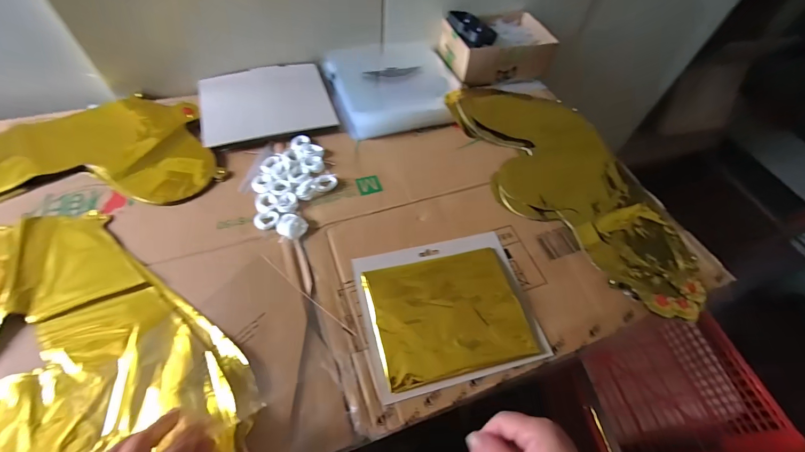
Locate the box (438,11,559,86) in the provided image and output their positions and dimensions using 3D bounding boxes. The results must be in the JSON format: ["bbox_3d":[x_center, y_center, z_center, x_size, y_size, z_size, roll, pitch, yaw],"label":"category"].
[{"bbox_3d":[0.179,-0.350,0.670,0.189,0.063,0.141,-14,58,-14],"label":"box"}]

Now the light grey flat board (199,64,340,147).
[{"bbox_3d":[-0.223,-0.207,0.565,0.193,0.013,0.174,-16,59,-16],"label":"light grey flat board"}]

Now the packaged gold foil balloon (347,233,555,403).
[{"bbox_3d":[0.052,0.086,0.390,0.188,0.013,0.160,-10,58,-12],"label":"packaged gold foil balloon"}]

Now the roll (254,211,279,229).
[{"bbox_3d":[-0.173,-0.007,0.437,0.029,0.006,0.025,-4,56,-8],"label":"roll"}]

